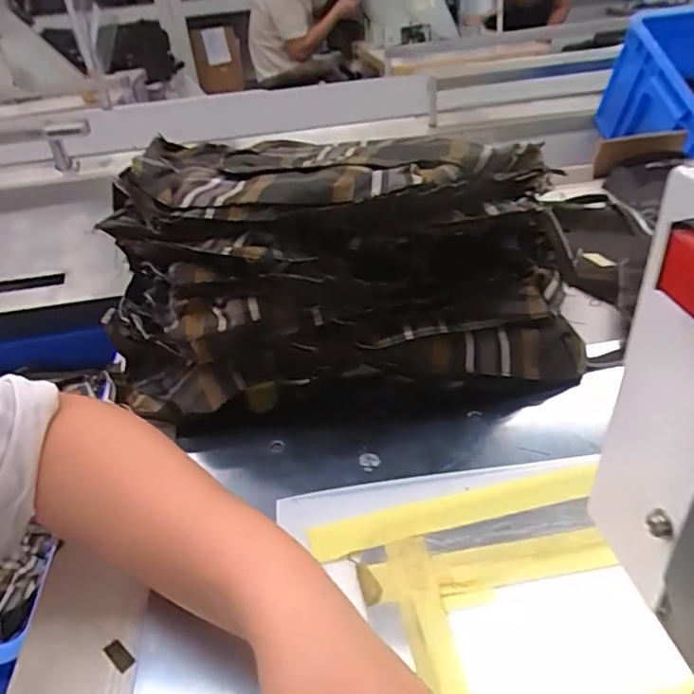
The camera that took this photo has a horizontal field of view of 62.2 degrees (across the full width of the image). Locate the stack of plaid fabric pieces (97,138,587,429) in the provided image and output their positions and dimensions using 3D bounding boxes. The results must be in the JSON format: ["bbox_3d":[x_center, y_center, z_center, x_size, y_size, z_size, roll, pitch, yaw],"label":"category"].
[{"bbox_3d":[-0.012,-0.058,0.456,0.379,0.163,0.162,-2,36,7],"label":"stack of plaid fabric pieces"}]

